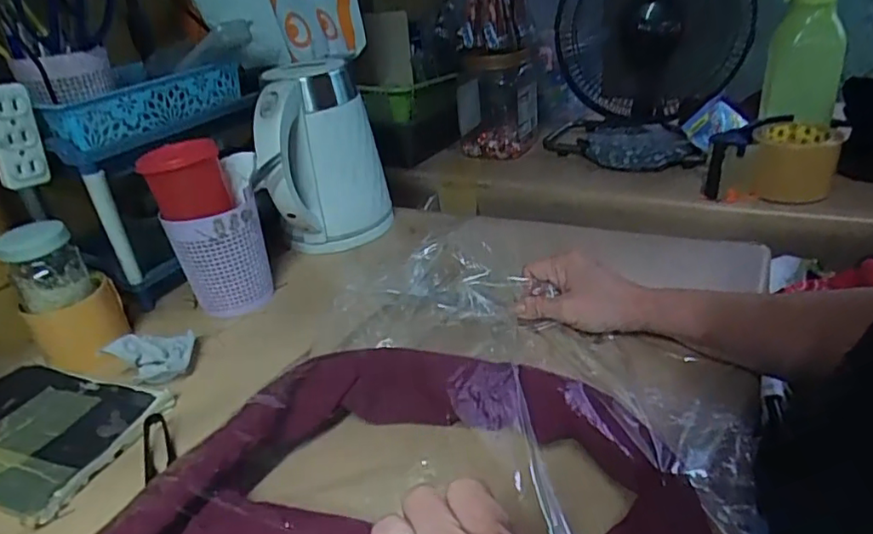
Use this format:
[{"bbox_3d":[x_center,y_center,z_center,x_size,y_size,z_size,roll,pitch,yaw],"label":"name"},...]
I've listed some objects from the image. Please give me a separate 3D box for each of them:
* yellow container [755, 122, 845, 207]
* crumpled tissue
[{"bbox_3d":[0.461,-0.134,0.765,0.099,0.080,0.090,9,33,27],"label":"yellow container"},{"bbox_3d":[-0.258,0.076,0.560,0.064,0.040,0.070,4,31,19],"label":"crumpled tissue"}]

